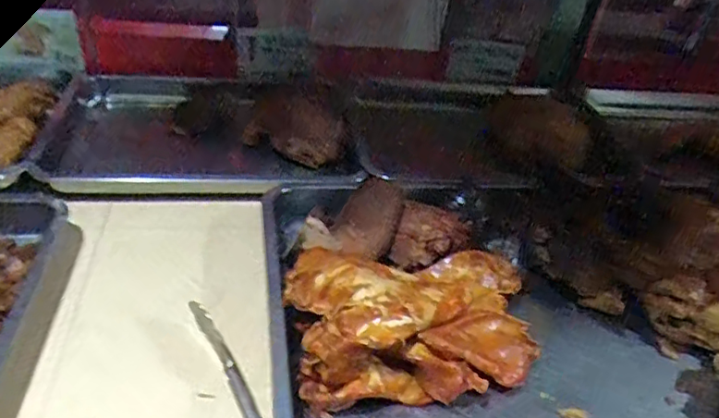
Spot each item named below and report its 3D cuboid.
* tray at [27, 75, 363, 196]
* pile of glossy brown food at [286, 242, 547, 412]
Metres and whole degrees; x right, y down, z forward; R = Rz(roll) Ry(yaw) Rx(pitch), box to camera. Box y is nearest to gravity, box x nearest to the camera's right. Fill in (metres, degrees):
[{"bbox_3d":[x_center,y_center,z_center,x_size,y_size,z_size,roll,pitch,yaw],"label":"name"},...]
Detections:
[{"bbox_3d":[-0.197,-0.101,0.728,0.380,0.058,0.257,4,36,-6],"label":"tray"},{"bbox_3d":[0.051,0.089,0.488,0.210,0.067,0.127,-1,36,-13],"label":"pile of glossy brown food"}]

